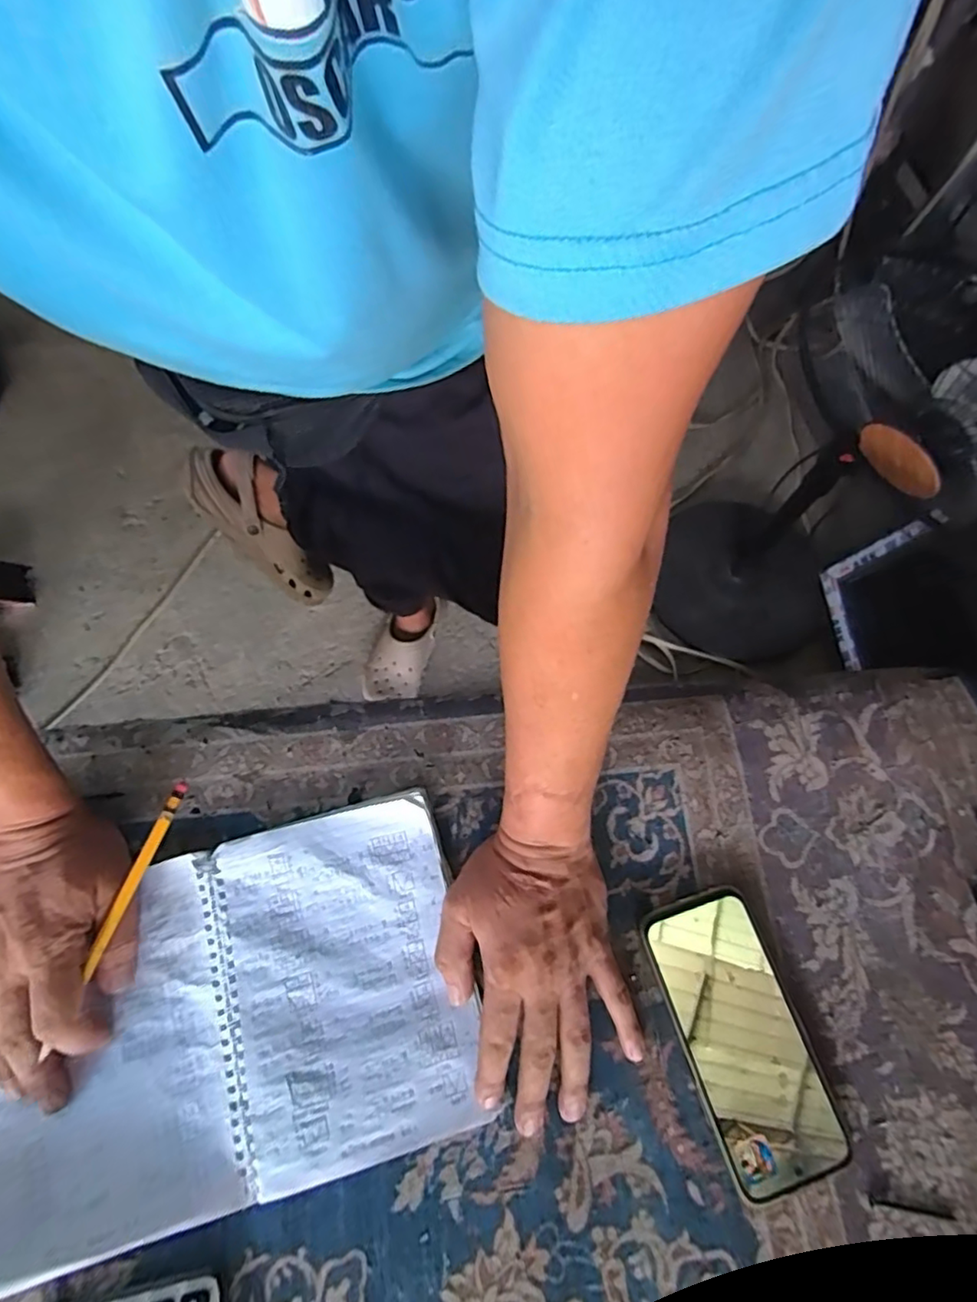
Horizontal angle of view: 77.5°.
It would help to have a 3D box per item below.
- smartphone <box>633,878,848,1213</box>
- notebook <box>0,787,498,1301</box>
[{"bbox_3d":[0.158,0.240,0.382,0.075,0.010,0.164,-16,71,-7],"label":"smartphone"},{"bbox_3d":[-0.158,0.221,0.373,0.283,0.024,0.199,-13,71,-8],"label":"notebook"}]

